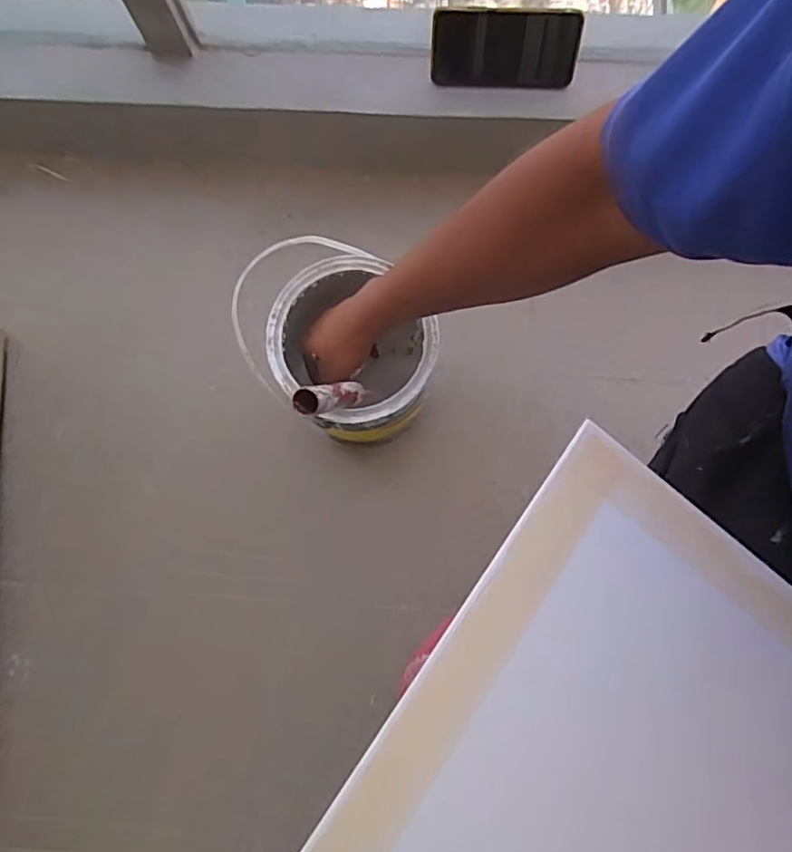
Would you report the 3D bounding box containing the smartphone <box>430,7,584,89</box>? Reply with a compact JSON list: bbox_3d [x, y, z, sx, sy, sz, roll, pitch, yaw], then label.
[{"bbox_3d":[0.124,-0.429,0.673,0.164,0.082,0.009,3,58,1],"label":"smartphone"}]

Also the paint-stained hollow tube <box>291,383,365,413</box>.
[{"bbox_3d":[-0.055,-0.025,0.535,0.026,0.105,0.026,2,97,21],"label":"paint-stained hollow tube"}]

